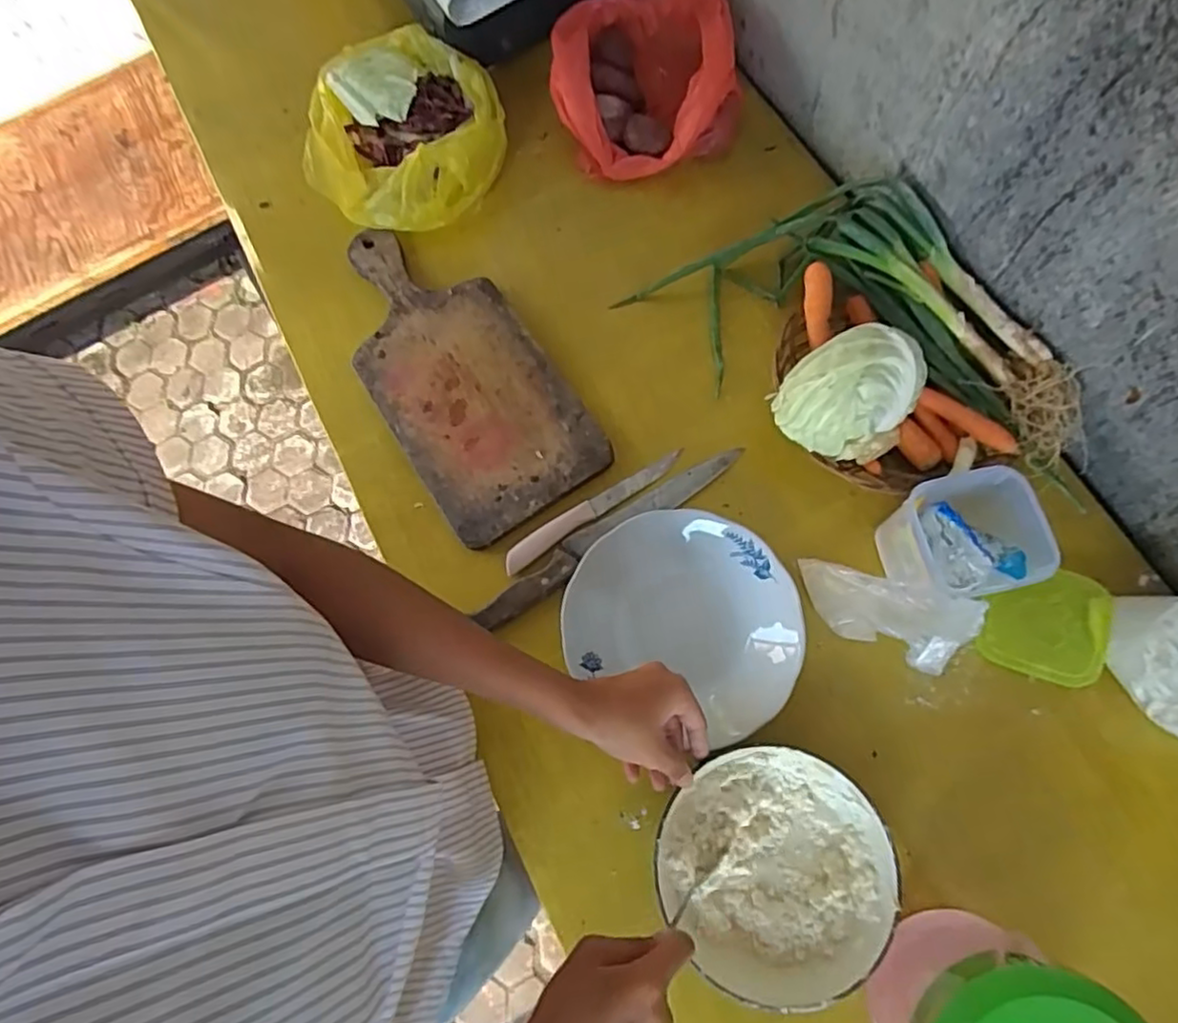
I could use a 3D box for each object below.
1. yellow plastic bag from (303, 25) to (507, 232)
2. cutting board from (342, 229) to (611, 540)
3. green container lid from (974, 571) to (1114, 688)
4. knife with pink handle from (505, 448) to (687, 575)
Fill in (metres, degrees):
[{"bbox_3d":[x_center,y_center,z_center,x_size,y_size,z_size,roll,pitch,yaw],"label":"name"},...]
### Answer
[{"bbox_3d":[-0.203,-0.412,0.725,0.210,0.061,0.206,-23,73,-5],"label":"yellow plastic bag"},{"bbox_3d":[-0.138,-0.145,0.672,0.166,0.014,0.354,-33,75,-8],"label":"cutting board"},{"bbox_3d":[0.387,0.095,0.567,0.095,0.018,0.090,12,81,15],"label":"green container lid"},{"bbox_3d":[0.003,-0.002,0.628,0.191,0.006,0.021,-33,75,-8],"label":"knife with pink handle"}]

